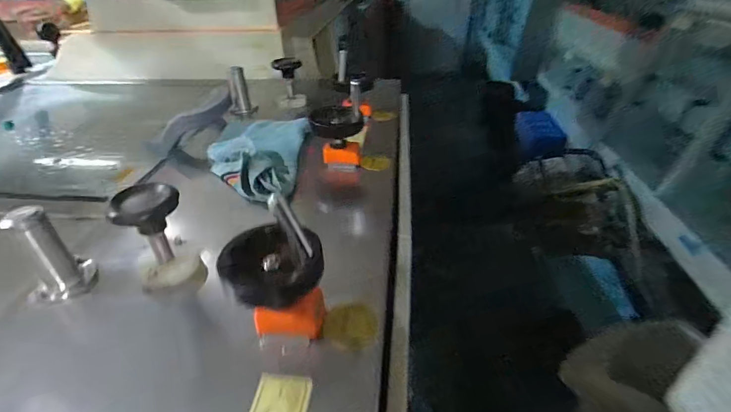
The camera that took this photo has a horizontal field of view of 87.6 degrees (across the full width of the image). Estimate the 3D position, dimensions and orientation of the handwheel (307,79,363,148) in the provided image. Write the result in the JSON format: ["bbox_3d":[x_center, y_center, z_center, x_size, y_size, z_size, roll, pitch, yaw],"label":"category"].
[{"bbox_3d":[-0.053,-0.160,0.675,0.091,0.122,0.084,-5,34,-5],"label":"handwheel"}]

